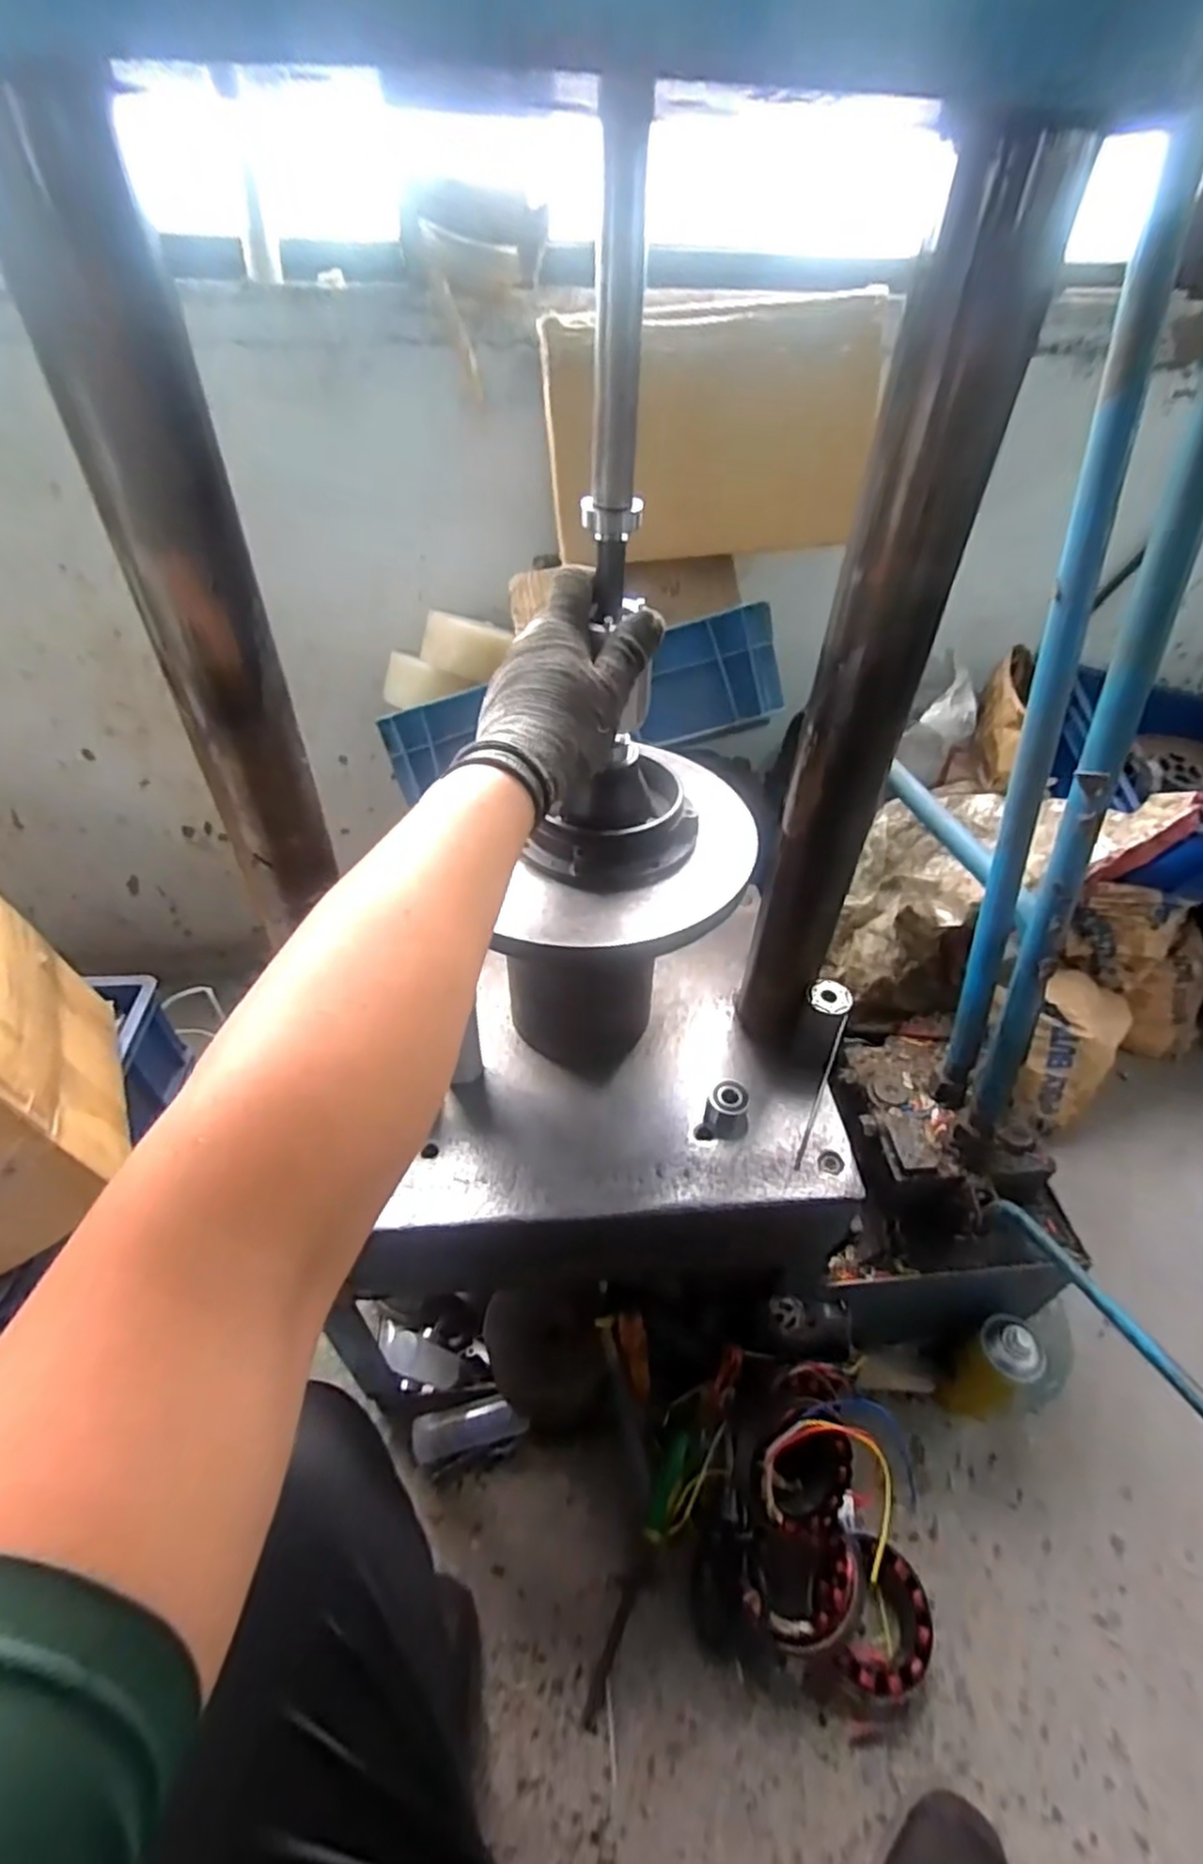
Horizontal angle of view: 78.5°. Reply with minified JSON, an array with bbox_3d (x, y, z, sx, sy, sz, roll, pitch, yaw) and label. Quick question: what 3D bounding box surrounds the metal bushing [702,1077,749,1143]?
[{"bbox_3d":[0.107,0.150,0.621,0.036,0.028,0.039,1,44,-1],"label":"metal bushing"}]

